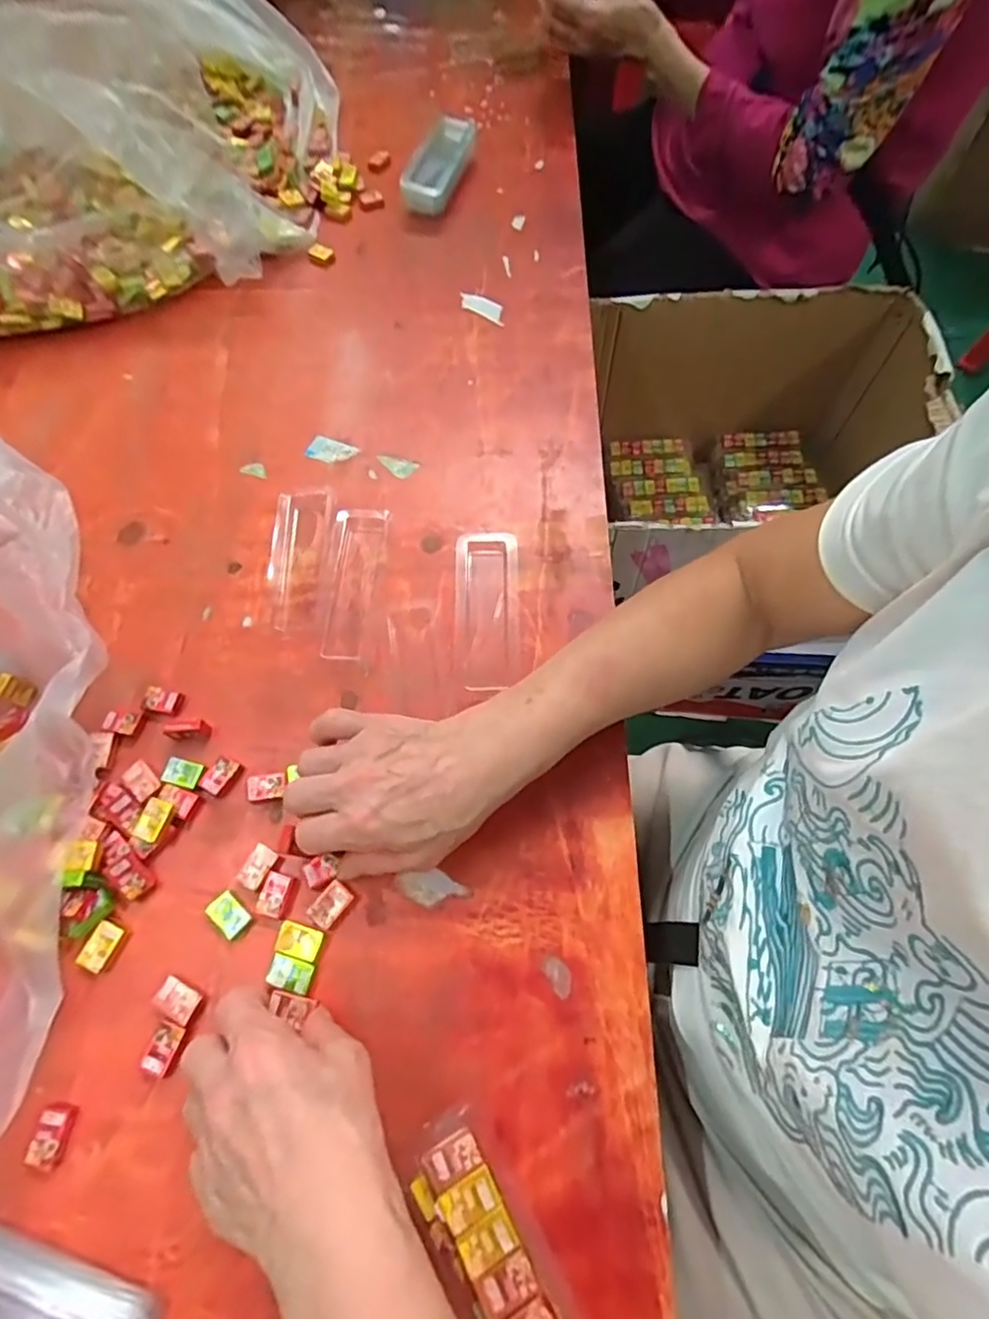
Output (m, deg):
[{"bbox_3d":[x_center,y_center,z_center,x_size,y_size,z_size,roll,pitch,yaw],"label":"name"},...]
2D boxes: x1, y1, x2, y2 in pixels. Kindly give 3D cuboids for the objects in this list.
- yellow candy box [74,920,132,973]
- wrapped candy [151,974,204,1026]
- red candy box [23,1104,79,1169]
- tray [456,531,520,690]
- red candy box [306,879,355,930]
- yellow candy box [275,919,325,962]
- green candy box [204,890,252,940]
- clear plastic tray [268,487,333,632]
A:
[{"bbox_3d":[-0.230,0.169,0.357,0.019,0.008,0.025,22,67,12],"label":"yellow candy box"},{"bbox_3d":[-0.180,0.193,0.344,0.024,0.008,0.017,23,68,12],"label":"wrapped candy"},{"bbox_3d":[-0.233,0.250,0.318,0.018,0.006,0.026,6,65,5],"label":"red candy box"},{"bbox_3d":[-0.005,-0.038,0.454,0.047,0.013,0.128,-1,65,2],"label":"tray"},{"bbox_3d":[-0.098,0.148,0.364,0.016,0.009,0.026,36,71,17],"label":"red candy box"},{"bbox_3d":[-0.115,0.166,0.356,0.027,0.007,0.017,15,66,9],"label":"yellow candy box"},{"bbox_3d":[-0.159,0.153,0.362,0.026,0.011,0.017,39,72,18],"label":"green candy box"},{"bbox_3d":[-0.156,-0.080,0.473,0.042,0.010,0.127,1,65,2],"label":"clear plastic tray"}]

